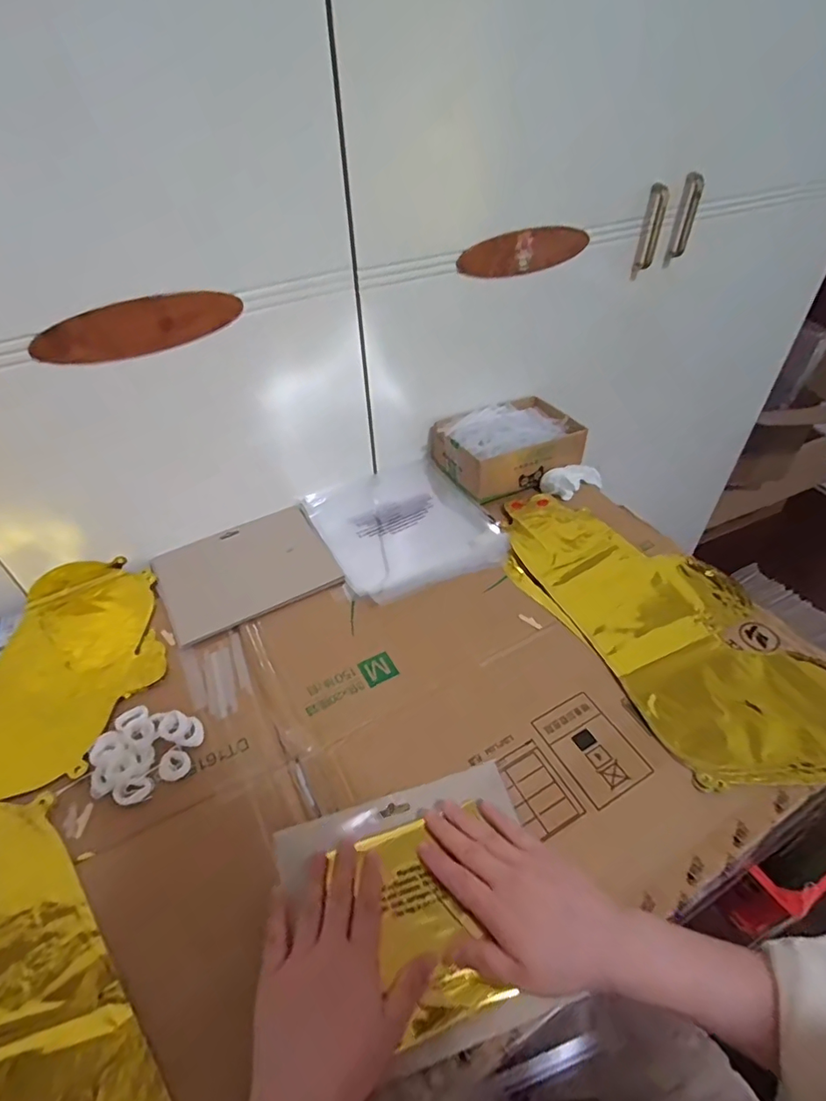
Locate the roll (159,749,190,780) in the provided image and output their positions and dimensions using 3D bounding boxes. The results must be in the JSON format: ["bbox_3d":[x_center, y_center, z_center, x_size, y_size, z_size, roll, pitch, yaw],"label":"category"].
[{"bbox_3d":[-0.210,0.189,0.460,0.024,0.006,0.027,-34,51,-28],"label":"roll"}]

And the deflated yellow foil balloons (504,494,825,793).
[{"bbox_3d":[0.273,0.069,0.576,0.216,0.026,0.434,-22,46,-19],"label":"deflated yellow foil balloons"}]

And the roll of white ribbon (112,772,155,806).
[{"bbox_3d":[-0.239,0.205,0.446,0.029,0.007,0.021,-27,48,-23],"label":"roll of white ribbon"}]

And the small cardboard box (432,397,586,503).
[{"bbox_3d":[0.138,-0.152,0.748,0.188,0.076,0.135,-21,46,-18],"label":"small cardboard box"}]

